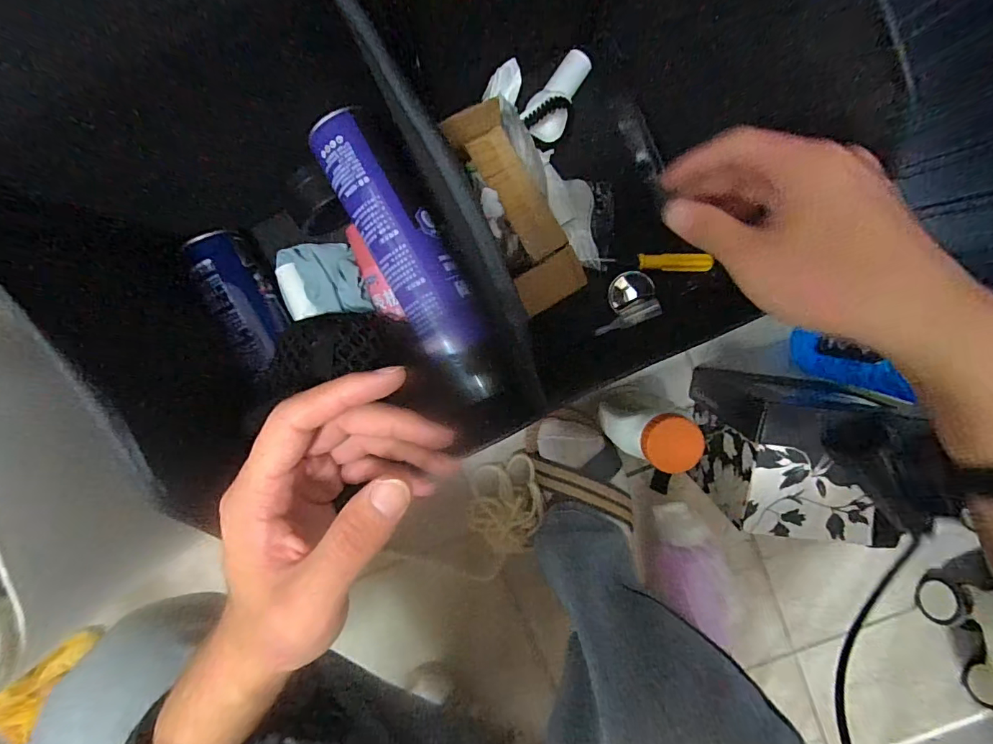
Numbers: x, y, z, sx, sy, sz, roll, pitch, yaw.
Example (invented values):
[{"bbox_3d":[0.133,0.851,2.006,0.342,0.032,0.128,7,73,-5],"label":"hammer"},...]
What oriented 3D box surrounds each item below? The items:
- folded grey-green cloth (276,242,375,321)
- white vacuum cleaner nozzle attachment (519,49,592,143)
[{"bbox_3d":[-0.186,-0.099,0.491,0.095,0.033,0.078,-7,98,0],"label":"folded grey-green cloth"},{"bbox_3d":[0.066,-0.292,0.477,0.042,0.046,0.093,29,97,-5],"label":"white vacuum cleaner nozzle attachment"}]

